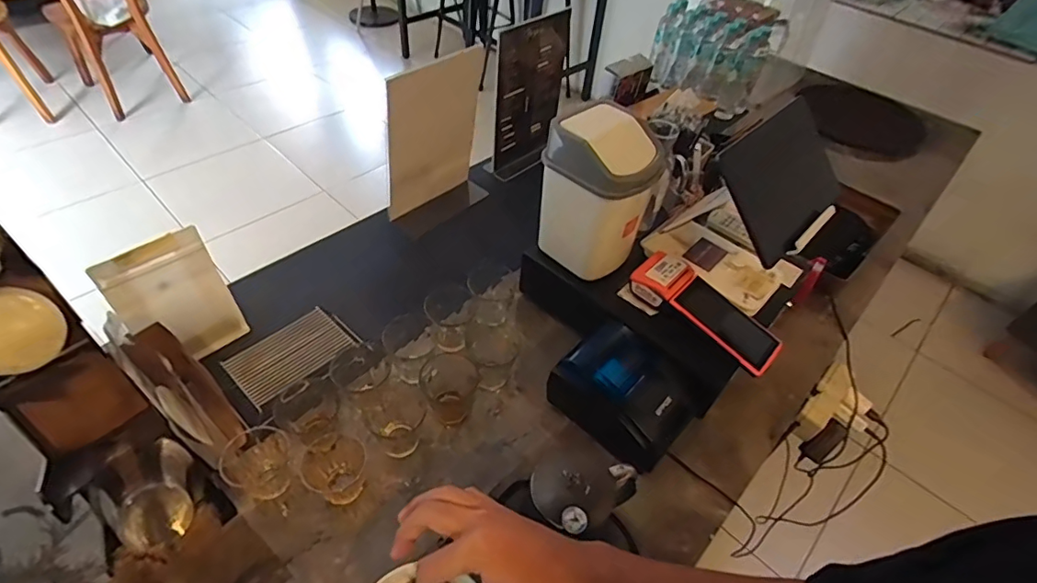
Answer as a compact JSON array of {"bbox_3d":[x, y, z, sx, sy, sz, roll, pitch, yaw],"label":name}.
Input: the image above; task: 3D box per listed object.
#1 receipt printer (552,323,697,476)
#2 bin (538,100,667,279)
[{"bbox_3d":[0.151,0.139,0.719,0.170,0.099,0.123,35,53,24],"label":"receipt printer"},{"bbox_3d":[0.117,-0.139,0.757,0.127,0.212,0.126,35,53,24],"label":"bin"}]

